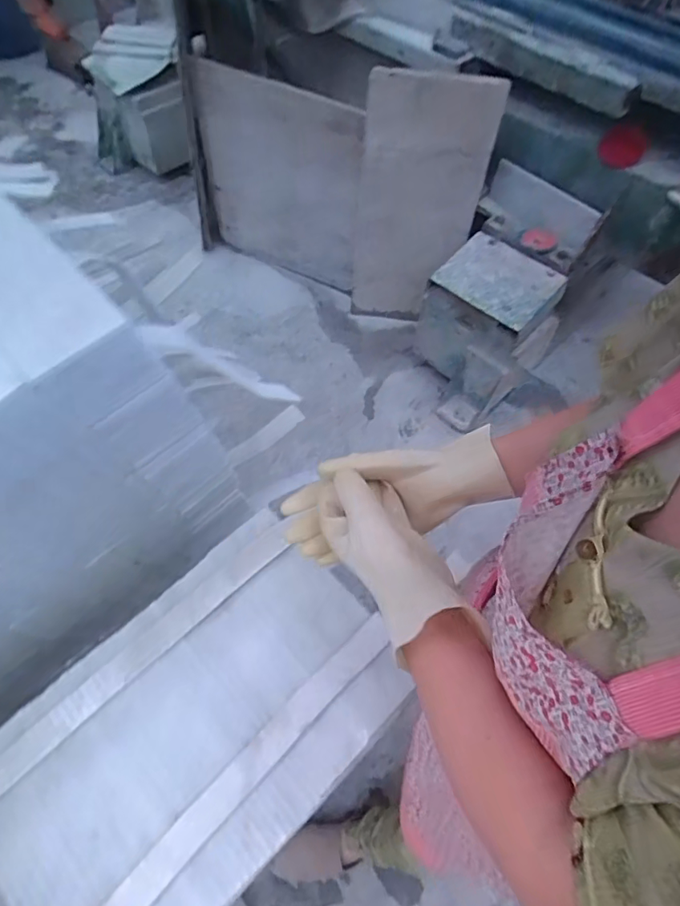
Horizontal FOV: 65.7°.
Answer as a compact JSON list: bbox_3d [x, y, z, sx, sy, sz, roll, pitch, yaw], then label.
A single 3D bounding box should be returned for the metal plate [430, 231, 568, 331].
[{"bbox_3d":[0.399,-0.433,1.314,0.261,0.045,0.208,37,64,19],"label":"metal plate"}]

